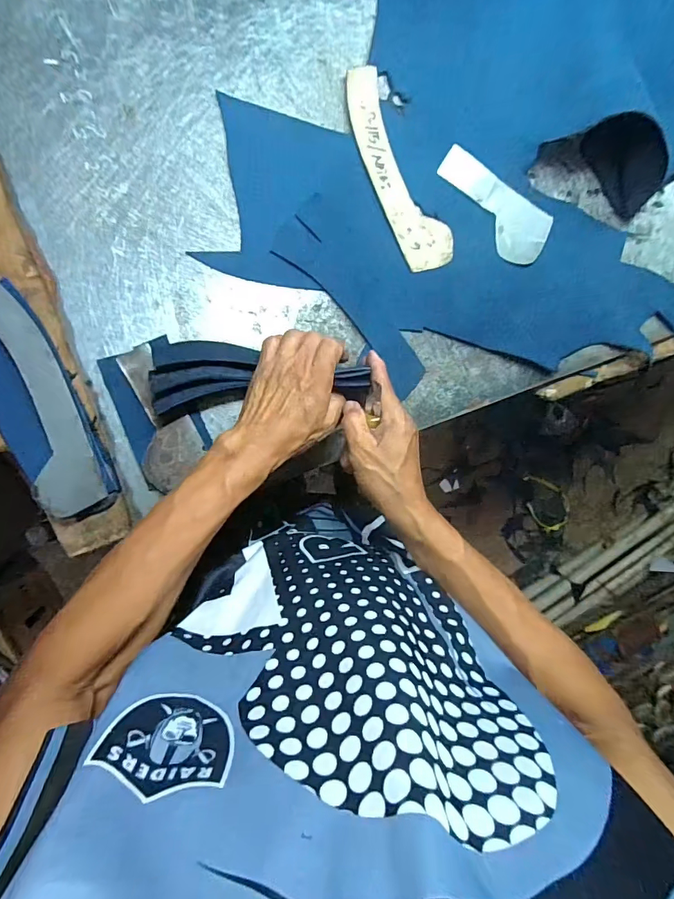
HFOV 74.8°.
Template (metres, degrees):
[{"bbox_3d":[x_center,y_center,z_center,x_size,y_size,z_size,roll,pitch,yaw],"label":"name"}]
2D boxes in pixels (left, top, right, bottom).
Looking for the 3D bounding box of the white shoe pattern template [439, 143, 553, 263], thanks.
[{"bbox_3d":[0.166,-0.260,0.476,0.139,0.004,0.060,34,98,-4],"label":"white shoe pattern template"}]

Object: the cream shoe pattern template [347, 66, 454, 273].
[{"bbox_3d":[0.060,-0.288,0.462,0.056,0.004,0.205,-29,99,-4],"label":"cream shoe pattern template"}]

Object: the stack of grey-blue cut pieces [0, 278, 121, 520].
[{"bbox_3d":[-0.291,-0.041,0.422,0.078,0.014,0.226,-23,98,-7],"label":"stack of grey-blue cut pieces"}]

